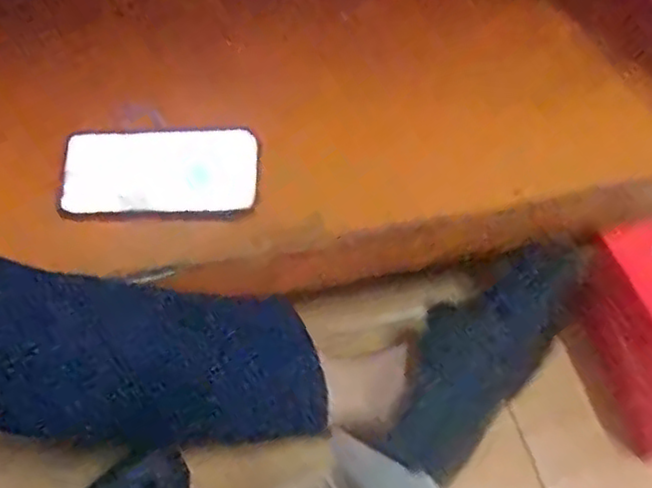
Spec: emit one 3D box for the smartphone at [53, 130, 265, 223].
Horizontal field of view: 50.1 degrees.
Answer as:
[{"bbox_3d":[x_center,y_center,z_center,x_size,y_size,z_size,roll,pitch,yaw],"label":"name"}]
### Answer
[{"bbox_3d":[-0.138,-0.060,0.579,0.162,0.014,0.077,-2,72,2],"label":"smartphone"}]

